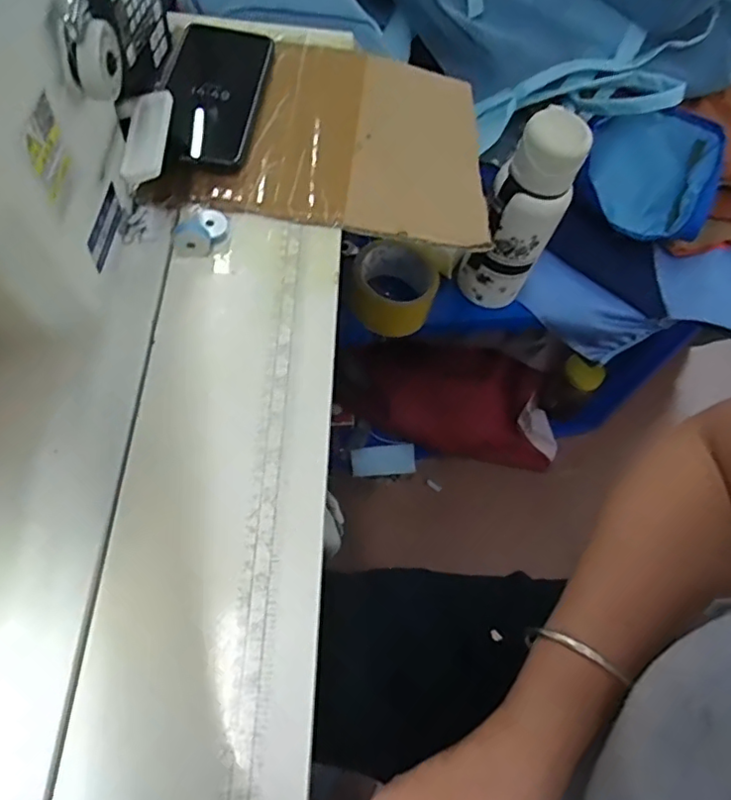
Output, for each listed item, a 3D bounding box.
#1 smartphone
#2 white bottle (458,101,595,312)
[{"bbox_3d":[-0.124,-0.252,0.489,0.076,0.013,0.158,9,65,-2],"label":"smartphone"},{"bbox_3d":[0.160,-0.190,0.632,0.081,0.215,0.067,29,64,9],"label":"white bottle"}]

